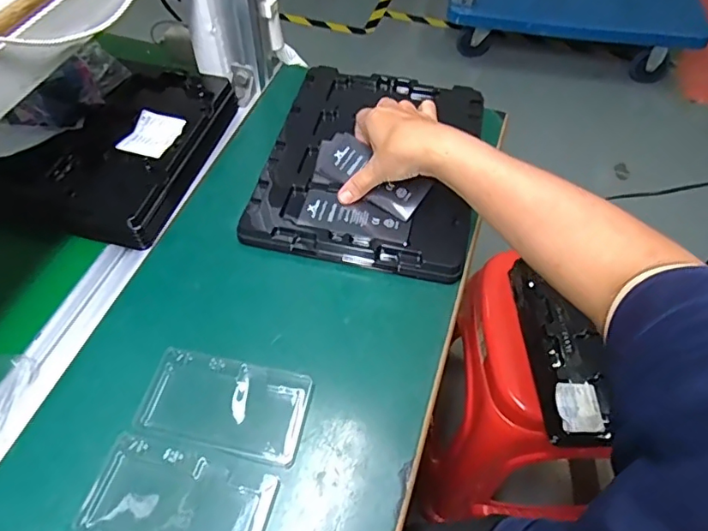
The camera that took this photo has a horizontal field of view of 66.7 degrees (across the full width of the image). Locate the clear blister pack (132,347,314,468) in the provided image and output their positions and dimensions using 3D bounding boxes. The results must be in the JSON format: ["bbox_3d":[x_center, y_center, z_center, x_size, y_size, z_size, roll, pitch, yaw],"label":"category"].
[{"bbox_3d":[-0.103,0.111,0.433,0.127,0.008,0.073,11,54,7],"label":"clear blister pack"}]

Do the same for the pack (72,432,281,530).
[{"bbox_3d":[-0.127,0.172,0.390,0.129,0.006,0.071,13,55,8],"label":"pack"}]

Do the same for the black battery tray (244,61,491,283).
[{"bbox_3d":[0.022,-0.118,0.587,0.217,0.033,0.280,11,54,6],"label":"black battery tray"}]

